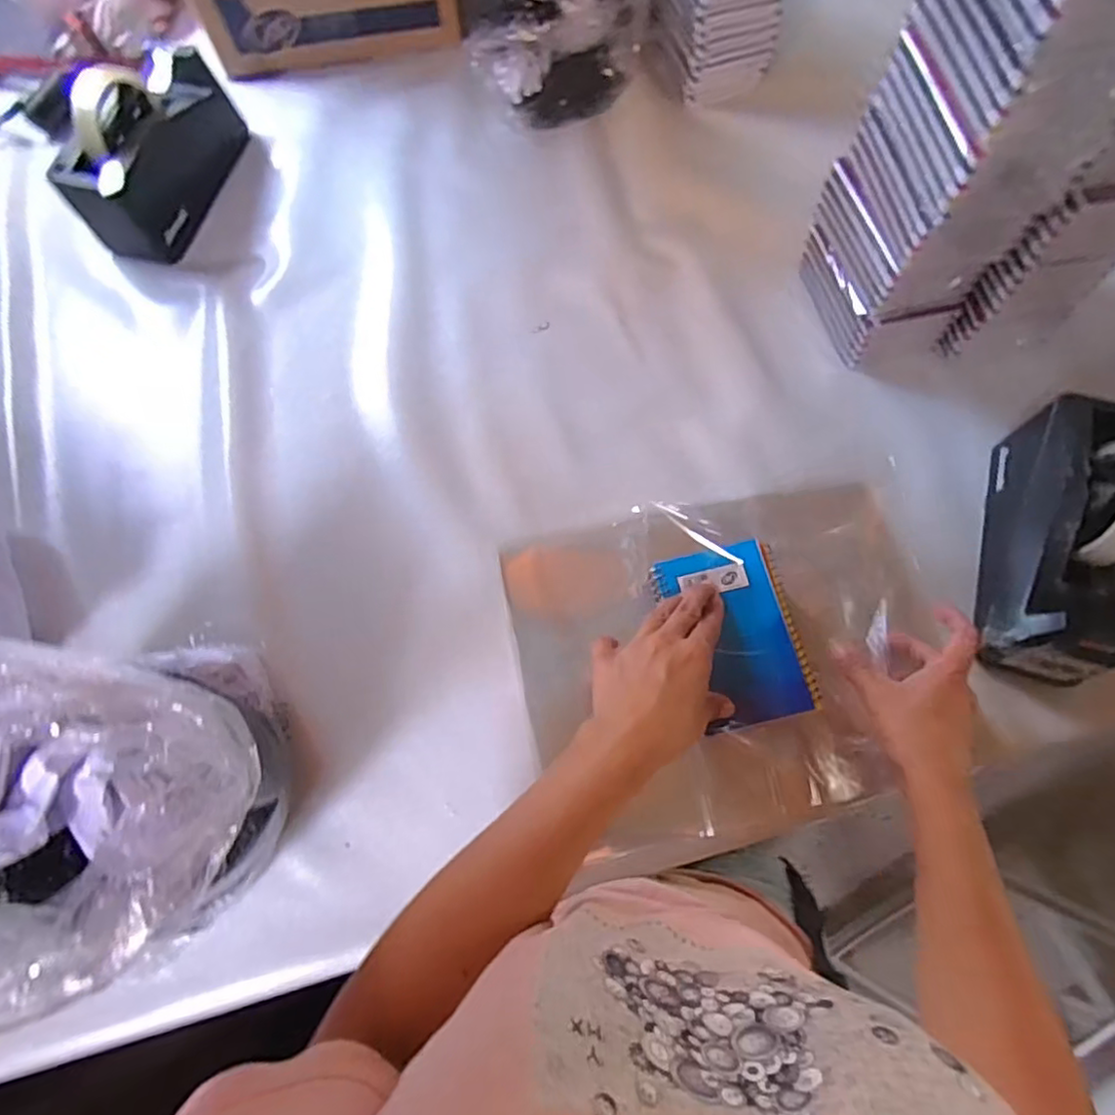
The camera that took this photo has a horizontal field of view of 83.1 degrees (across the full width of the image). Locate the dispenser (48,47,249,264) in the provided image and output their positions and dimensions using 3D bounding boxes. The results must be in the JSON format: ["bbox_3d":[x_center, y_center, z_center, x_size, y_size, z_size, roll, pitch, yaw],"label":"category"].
[{"bbox_3d":[-0.397,-0.405,0.619,0.068,0.109,0.199,16,73,6],"label":"dispenser"}]

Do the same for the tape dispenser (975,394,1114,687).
[{"bbox_3d":[0.393,-0.018,0.475,0.079,0.111,0.204,18,74,6],"label":"tape dispenser"}]

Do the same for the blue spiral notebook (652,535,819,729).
[{"bbox_3d":[0.130,0.055,0.460,0.091,0.015,0.129,-13,75,-4],"label":"blue spiral notebook"}]

